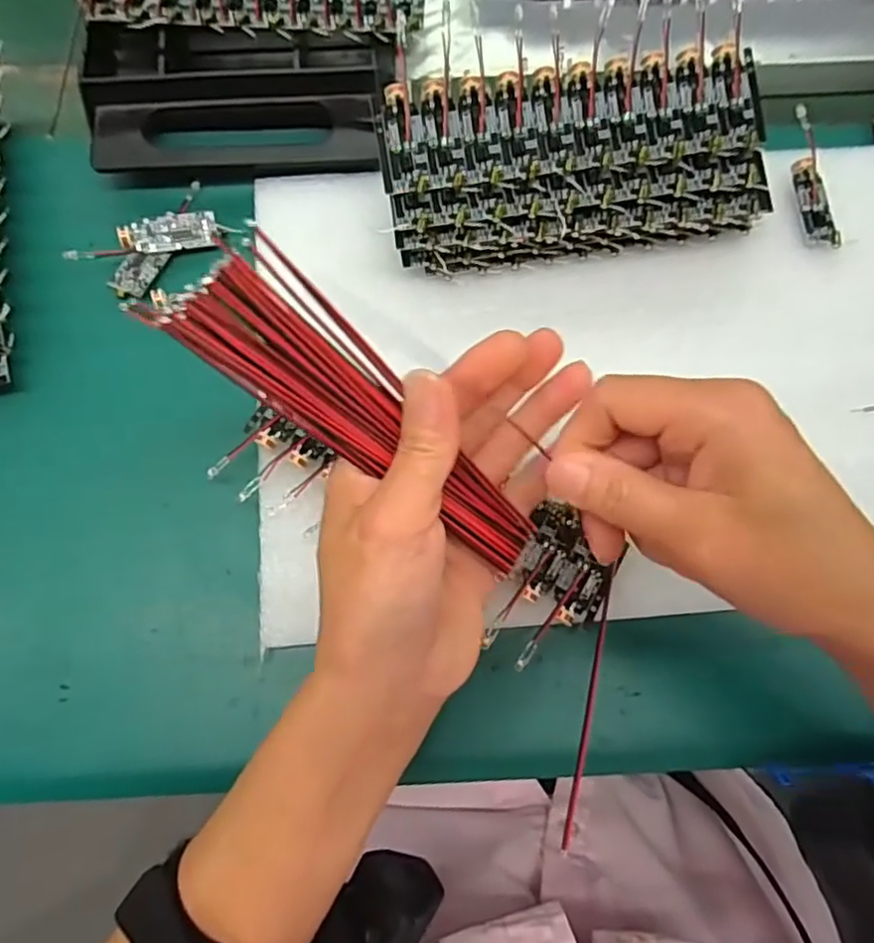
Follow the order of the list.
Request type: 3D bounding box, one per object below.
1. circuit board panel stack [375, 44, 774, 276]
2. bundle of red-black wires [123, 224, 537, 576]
[{"bbox_3d":[0.060,-0.136,0.286,0.169,0.042,0.072,-9,79,-4],"label":"circuit board panel stack"},{"bbox_3d":[-0.018,-0.016,0.199,0.133,0.010,0.035,40,82,-19],"label":"bundle of red-black wires"}]

